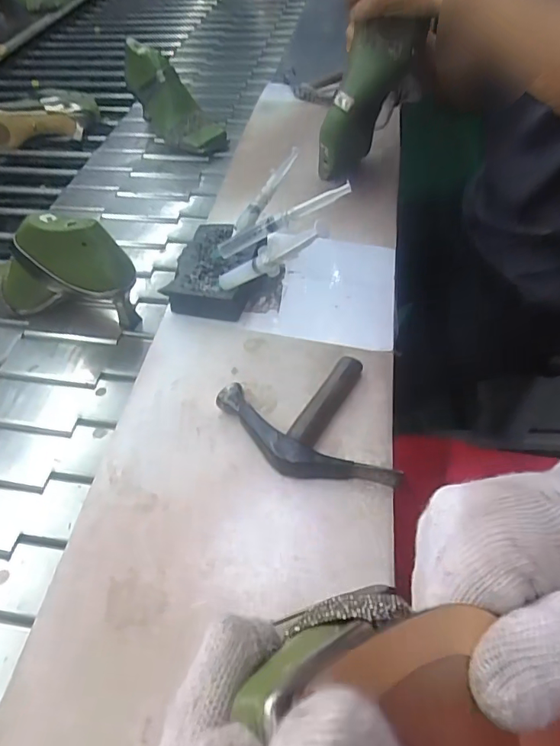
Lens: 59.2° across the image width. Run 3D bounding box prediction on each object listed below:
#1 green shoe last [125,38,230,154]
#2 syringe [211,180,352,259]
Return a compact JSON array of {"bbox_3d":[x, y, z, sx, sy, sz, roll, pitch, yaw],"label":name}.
[{"bbox_3d":[-0.190,-0.495,0.889,0.078,0.146,0.228,-36,59,-22],"label":"green shoe last"},{"bbox_3d":[-0.003,-0.164,0.526,0.163,0.020,0.019,-23,49,12],"label":"syringe"}]

